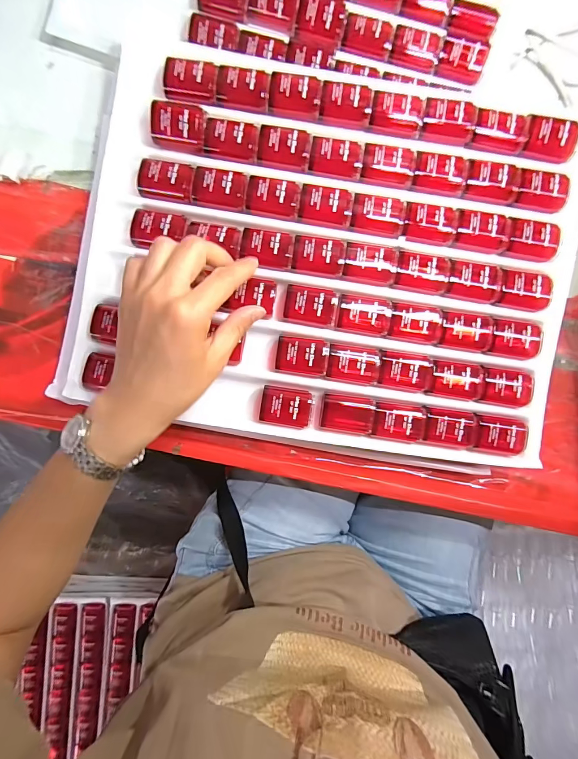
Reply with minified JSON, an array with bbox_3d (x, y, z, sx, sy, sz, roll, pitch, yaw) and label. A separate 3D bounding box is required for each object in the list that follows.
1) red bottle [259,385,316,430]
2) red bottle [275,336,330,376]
[{"bbox_3d":[-0.001,0.023,0.291,0.044,0.012,0.030,9,93,0],"label":"red bottle"},{"bbox_3d":[0.011,-0.019,0.291,0.041,0.012,0.028,7,93,0],"label":"red bottle"}]

